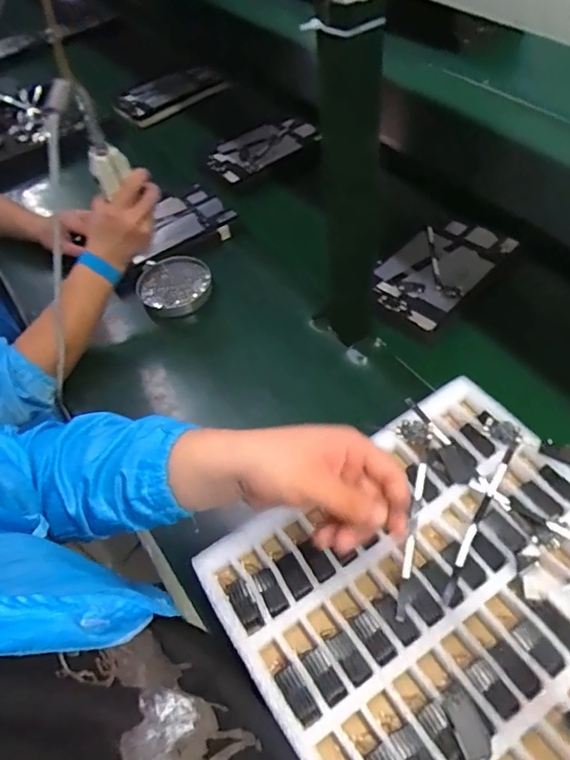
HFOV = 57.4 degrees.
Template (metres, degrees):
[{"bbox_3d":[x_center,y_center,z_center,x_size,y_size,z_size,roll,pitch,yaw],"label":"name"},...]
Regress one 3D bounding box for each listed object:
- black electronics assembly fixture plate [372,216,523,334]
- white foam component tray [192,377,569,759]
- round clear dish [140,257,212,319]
[{"bbox_3d":[0.234,-0.176,0.786,0.145,0.019,0.254,36,63,27],"label":"black electronics assembly fixture plate"},{"bbox_3d":[0.148,0.191,0.431,0.327,0.034,0.332,-31,57,-17],"label":"white foam component tray"},{"bbox_3d":[-0.169,-0.143,0.807,0.107,0.032,0.114,-2,53,3],"label":"round clear dish"}]

